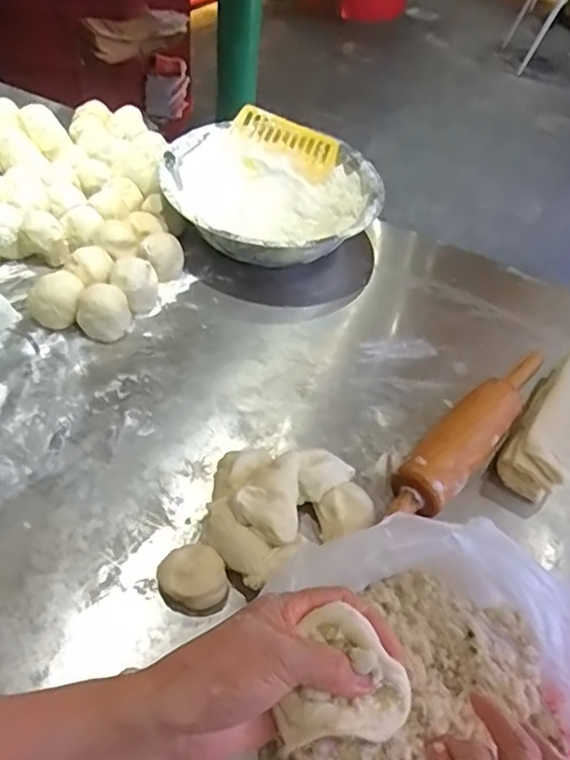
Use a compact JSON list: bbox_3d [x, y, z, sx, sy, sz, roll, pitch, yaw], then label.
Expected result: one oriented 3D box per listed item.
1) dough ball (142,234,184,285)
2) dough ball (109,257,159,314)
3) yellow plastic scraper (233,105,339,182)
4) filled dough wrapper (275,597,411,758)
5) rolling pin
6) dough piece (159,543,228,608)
[{"bbox_3d":[-0.142,-0.144,0.706,0.044,0.044,0.048,4,48,-4],"label":"dough ball"},{"bbox_3d":[-0.169,-0.108,0.673,0.049,0.048,0.044,-5,49,-11],"label":"dough ball"},{"bbox_3d":[0.004,-0.334,0.828,0.148,0.010,0.068,30,78,2],"label":"yellow plastic scraper"},{"bbox_3d":[0.037,0.172,0.334,0.064,0.022,0.072,17,48,8],"label":"filled dough wrapper"},{"bbox_3d":[0.189,0.048,0.593,0.053,0.049,0.256,35,53,23],"label":"rolling pin"},{"bbox_3d":[-0.070,0.157,0.475,0.051,0.025,0.044,19,48,10],"label":"dough piece"}]

